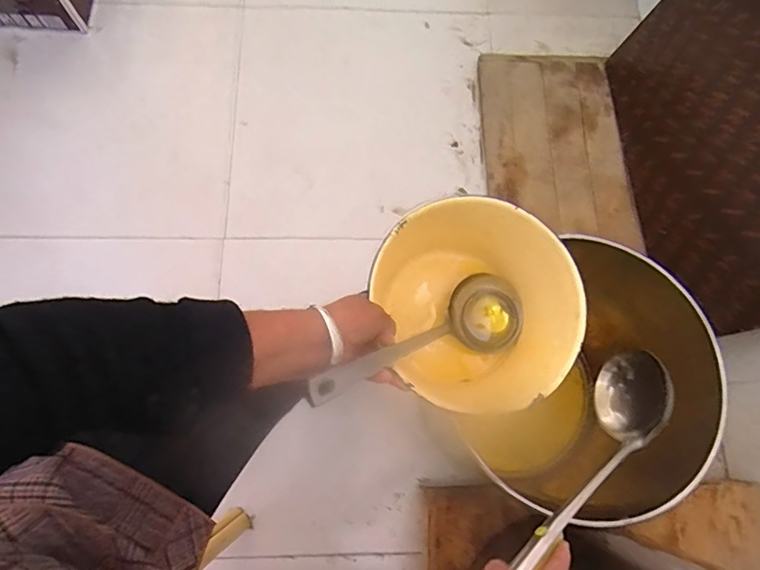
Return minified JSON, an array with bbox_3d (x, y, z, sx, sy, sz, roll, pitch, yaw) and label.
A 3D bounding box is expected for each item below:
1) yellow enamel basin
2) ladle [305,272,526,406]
[{"bbox_3d":[0.103,0.017,0.530,0.215,0.128,0.192,7,73,2],"label":"yellow enamel basin"},{"bbox_3d":[0.047,0.064,0.477,0.292,0.063,0.085,-22,70,-48],"label":"ladle"}]

